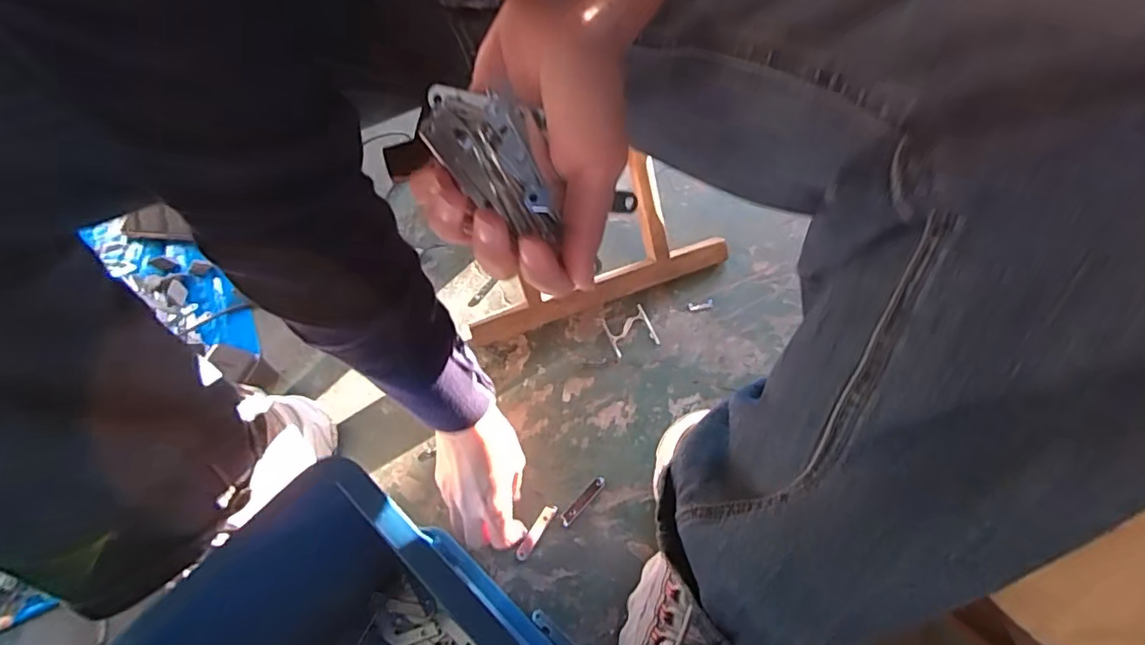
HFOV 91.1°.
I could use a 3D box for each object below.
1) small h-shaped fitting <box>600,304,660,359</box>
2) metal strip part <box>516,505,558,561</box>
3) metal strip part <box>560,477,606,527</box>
[{"bbox_3d":[0.061,0.008,0.603,0.047,0.004,0.049,-20,61,-7],"label":"small h-shaped fitting"},{"bbox_3d":[-0.033,0.190,0.510,0.011,0.004,0.054,27,65,17],"label":"metal strip part"},{"bbox_3d":[0.010,0.166,0.522,0.054,0.004,0.011,-42,66,-18],"label":"metal strip part"}]

